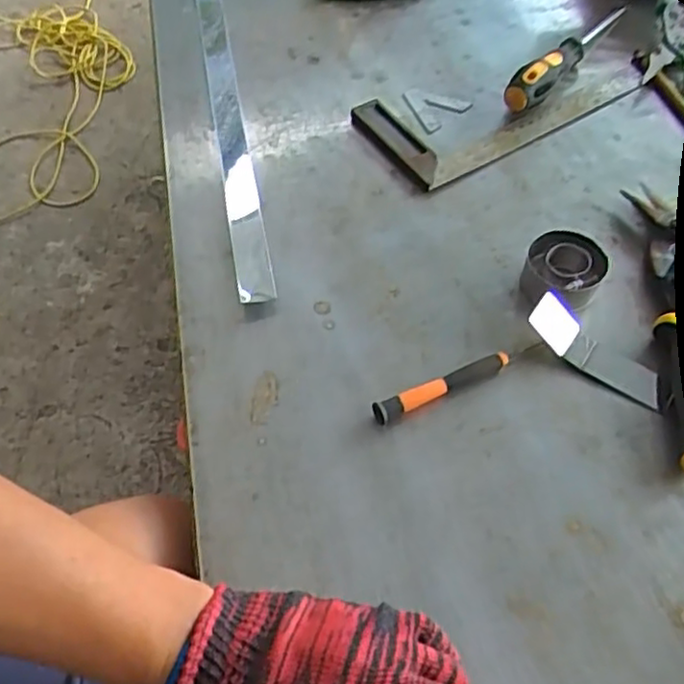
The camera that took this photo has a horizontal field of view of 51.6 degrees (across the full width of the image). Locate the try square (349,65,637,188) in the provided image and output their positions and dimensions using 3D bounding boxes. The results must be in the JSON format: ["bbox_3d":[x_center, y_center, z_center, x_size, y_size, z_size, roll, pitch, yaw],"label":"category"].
[{"bbox_3d":[0.142,-0.218,0.627,0.255,0.012,0.108,-29,60,-16],"label":"try square"}]

